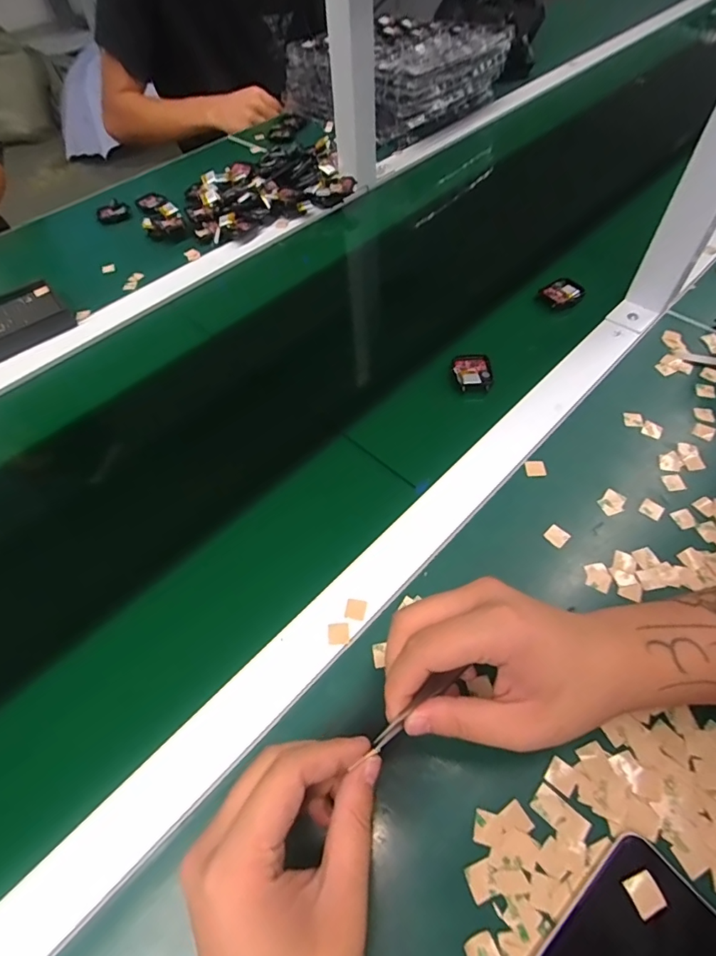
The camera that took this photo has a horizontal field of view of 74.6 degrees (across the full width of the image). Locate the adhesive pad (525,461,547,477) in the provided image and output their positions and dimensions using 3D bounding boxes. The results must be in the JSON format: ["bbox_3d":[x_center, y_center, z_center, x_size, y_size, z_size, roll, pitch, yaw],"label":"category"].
[{"bbox_3d":[0.151,-0.009,0.398,0.015,0.004,0.015,-1,55,1],"label":"adhesive pad"}]

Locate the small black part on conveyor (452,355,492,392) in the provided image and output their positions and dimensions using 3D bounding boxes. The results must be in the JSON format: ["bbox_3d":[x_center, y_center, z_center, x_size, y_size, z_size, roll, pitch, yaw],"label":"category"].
[{"bbox_3d":[0.112,-0.105,0.465,0.036,0.009,0.045,-1,55,1],"label":"small black part on conveyor"}]

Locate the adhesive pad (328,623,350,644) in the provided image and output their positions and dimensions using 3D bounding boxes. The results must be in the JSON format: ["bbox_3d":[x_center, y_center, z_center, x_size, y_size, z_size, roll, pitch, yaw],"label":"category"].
[{"bbox_3d":[-0.013,0.107,0.326,0.014,0.004,0.014,-4,55,-1],"label":"adhesive pad"}]

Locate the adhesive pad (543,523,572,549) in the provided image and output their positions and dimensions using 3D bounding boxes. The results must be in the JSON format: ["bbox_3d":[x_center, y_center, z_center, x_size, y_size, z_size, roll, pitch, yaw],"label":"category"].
[{"bbox_3d":[0.154,0.044,0.363,0.015,0.004,0.017,-35,61,-20],"label":"adhesive pad"}]

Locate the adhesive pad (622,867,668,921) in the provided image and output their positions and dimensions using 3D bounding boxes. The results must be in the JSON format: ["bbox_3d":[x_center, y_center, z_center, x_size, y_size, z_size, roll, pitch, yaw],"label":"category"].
[{"bbox_3d":[0.147,0.213,0.241,0.015,0.004,0.016,-23,55,-9],"label":"adhesive pad"}]

